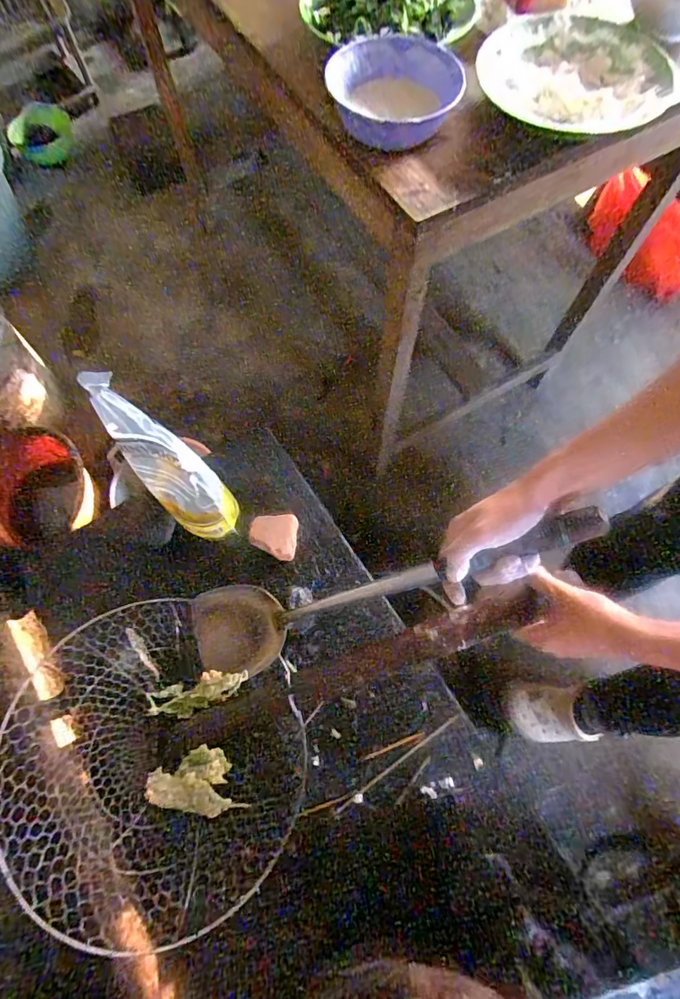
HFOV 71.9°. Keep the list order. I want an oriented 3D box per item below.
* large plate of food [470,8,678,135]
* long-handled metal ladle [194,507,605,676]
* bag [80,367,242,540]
[{"bbox_3d":[0.267,-0.519,0.549,0.211,0.027,0.219,0,69,0],"label":"large plate of food"},{"bbox_3d":[0.024,0.097,0.492,0.468,0.071,0.097,-22,67,28],"label":"long-handled metal ladle"},{"bbox_3d":[-0.180,-0.027,0.520,0.074,0.268,0.083,-42,53,-14],"label":"bag"}]

